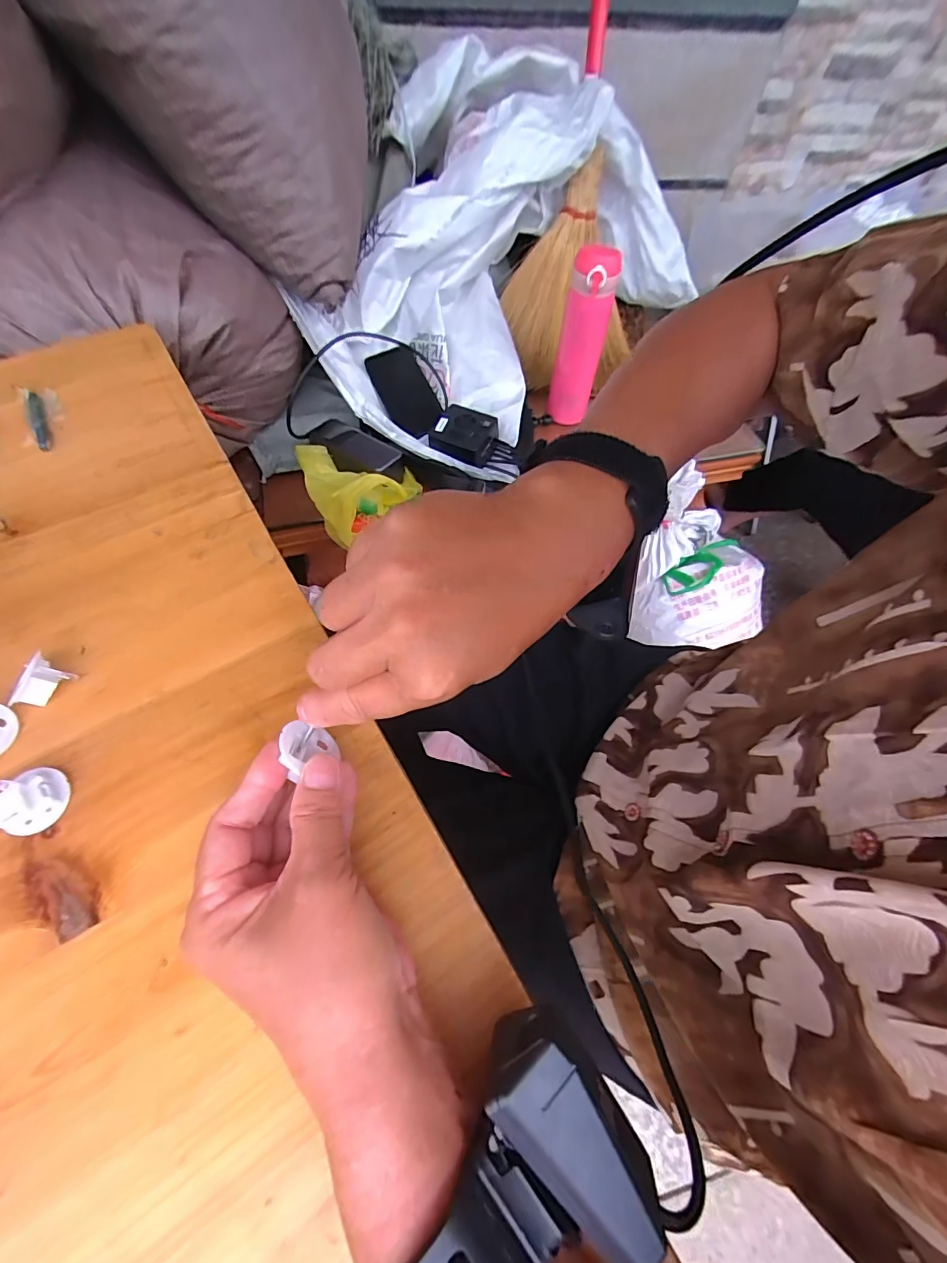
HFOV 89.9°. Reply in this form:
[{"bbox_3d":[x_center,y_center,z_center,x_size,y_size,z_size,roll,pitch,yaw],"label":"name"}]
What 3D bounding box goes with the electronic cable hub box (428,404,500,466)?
[{"bbox_3d":[-0.014,-0.281,0.673,0.082,0.028,0.076,21,59,9],"label":"electronic cable hub box"}]

